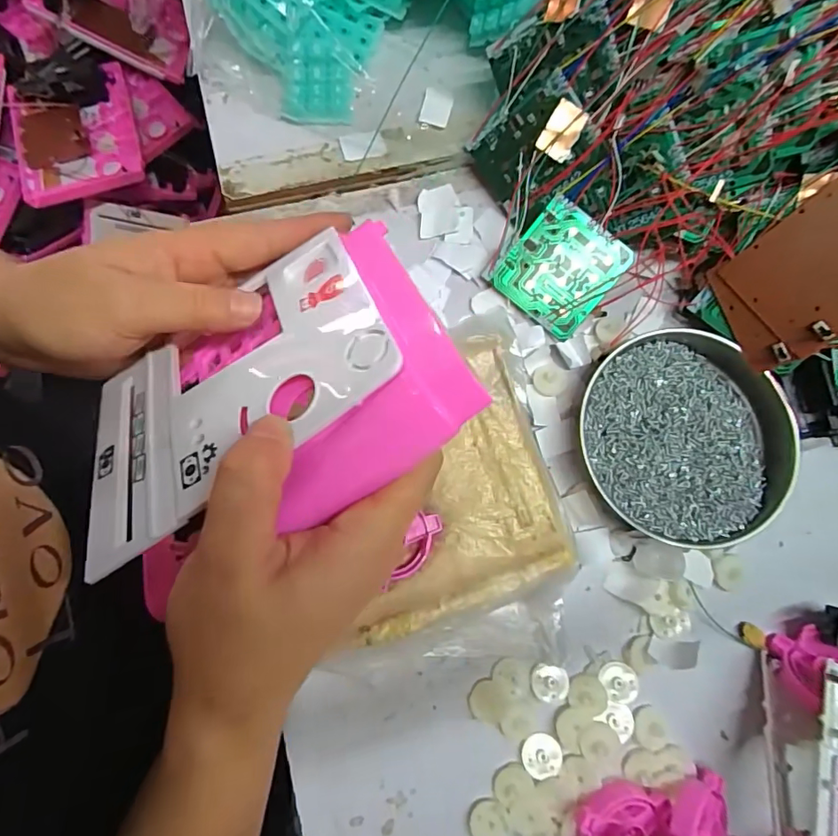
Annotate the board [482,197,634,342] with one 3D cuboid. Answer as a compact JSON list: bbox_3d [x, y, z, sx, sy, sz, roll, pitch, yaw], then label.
[{"bbox_3d":[0.095,-0.102,0.337,0.071,0.004,0.070,40,102,0],"label":"board"}]

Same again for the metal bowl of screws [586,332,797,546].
[{"bbox_3d":[0.172,0.012,0.322,0.129,0.021,0.133,0,80,-1],"label":"metal bowl of screws"}]

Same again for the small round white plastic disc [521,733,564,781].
[{"bbox_3d":[0.072,0.200,0.292,0.020,0.007,0.023,43,82,6],"label":"small round white plastic disc"}]

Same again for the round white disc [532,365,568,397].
[{"bbox_3d":[0.089,-0.025,0.335,0.022,0.004,0.021,0,80,-1],"label":"round white disc"}]

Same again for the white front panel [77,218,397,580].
[{"bbox_3d":[-0.080,-0.015,0.212,0.139,0.007,0.103,-33,51,4],"label":"white front panel"}]

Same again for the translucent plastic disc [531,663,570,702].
[{"bbox_3d":[0.080,0.161,0.300,0.023,0.004,0.021,0,80,-1],"label":"translucent plastic disc"}]

